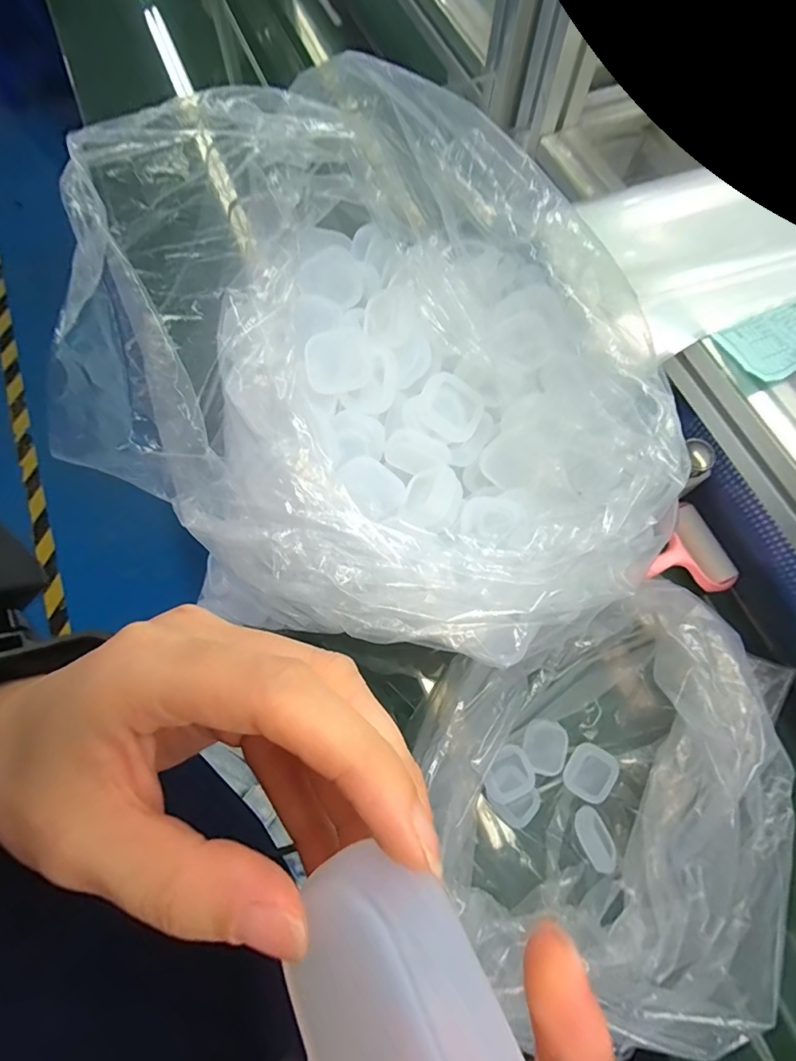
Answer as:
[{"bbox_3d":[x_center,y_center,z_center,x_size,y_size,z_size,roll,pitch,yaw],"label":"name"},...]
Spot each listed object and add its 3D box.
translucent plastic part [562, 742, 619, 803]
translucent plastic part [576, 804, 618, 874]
[{"bbox_3d":[0.209,0.263,0.501,0.045,0.016,0.055,30,91,11],"label":"translucent plastic part"},{"bbox_3d":[0.207,0.321,0.481,0.030,0.019,0.053,-18,72,-7],"label":"translucent plastic part"}]

